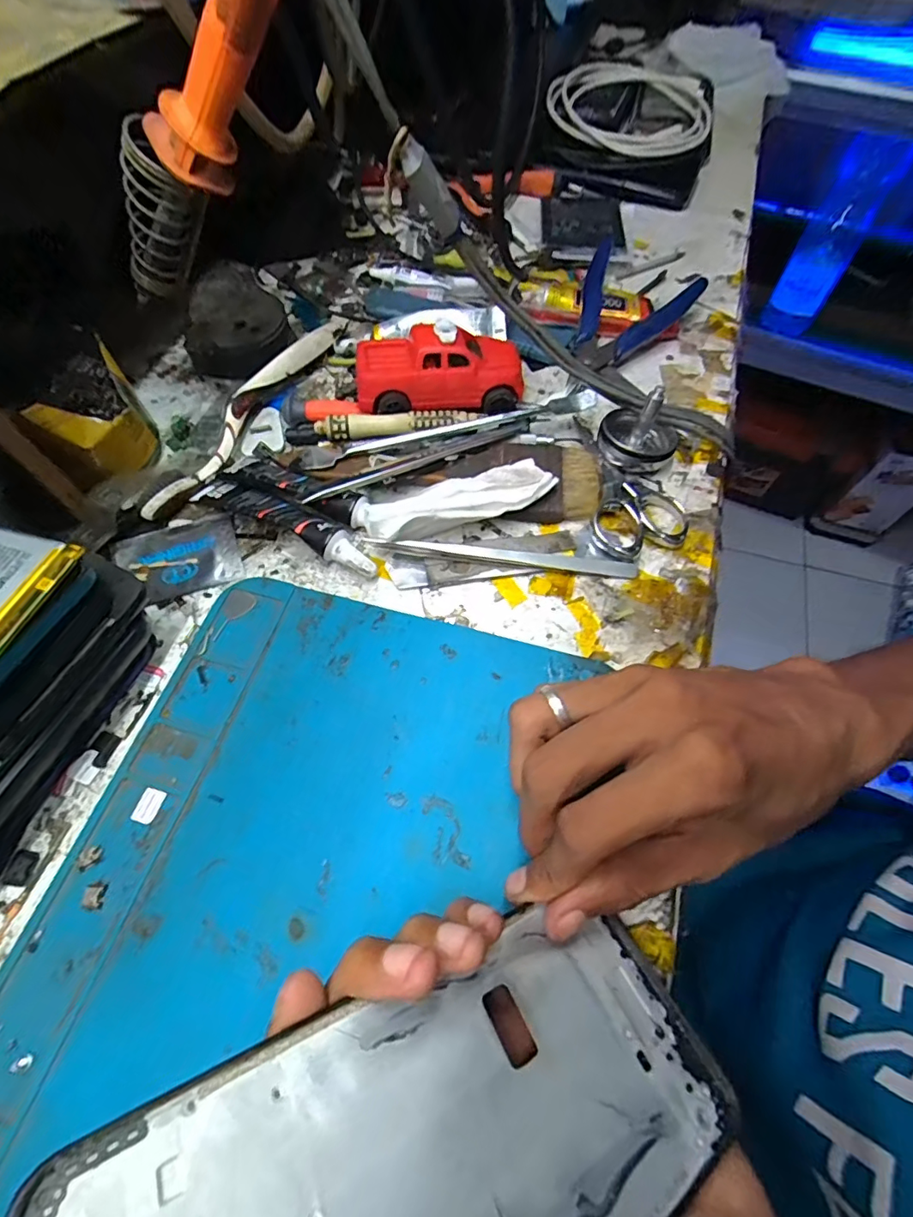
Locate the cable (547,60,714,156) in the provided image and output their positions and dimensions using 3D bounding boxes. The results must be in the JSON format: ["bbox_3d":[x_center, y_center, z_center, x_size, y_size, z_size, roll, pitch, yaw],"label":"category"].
[{"bbox_3d":[0.157,-0.455,0.462,0.143,0.031,0.165,15,63,8],"label":"cable"}]

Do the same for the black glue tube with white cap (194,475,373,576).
[{"bbox_3d":[-0.084,-0.044,0.257,0.105,0.017,0.021,25,65,13],"label":"black glue tube with white cap"}]

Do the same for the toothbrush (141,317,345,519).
[{"bbox_3d":[-0.113,-0.121,0.296,0.019,0.017,0.190,21,64,11],"label":"toothbrush"}]

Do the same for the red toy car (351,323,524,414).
[{"bbox_3d":[-0.010,-0.136,0.289,0.091,0.034,0.047,-6,62,-3],"label":"red toy car"}]

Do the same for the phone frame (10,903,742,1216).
[{"bbox_3d":[0.001,0.123,0.118,0.158,0.004,0.071,-2,40,-37],"label":"phone frame"}]

